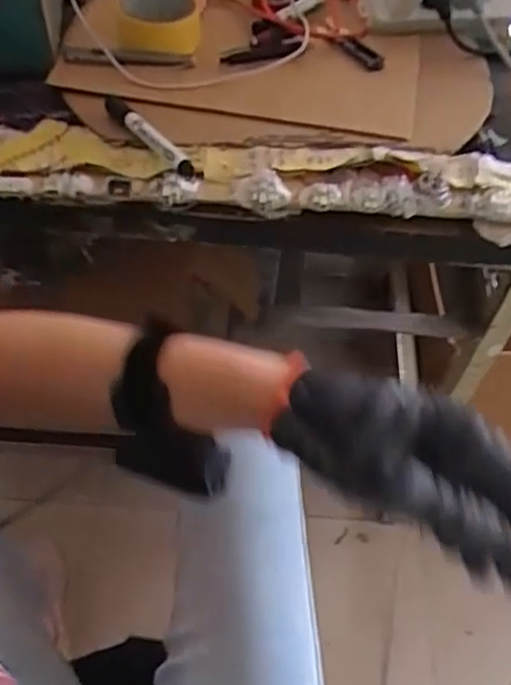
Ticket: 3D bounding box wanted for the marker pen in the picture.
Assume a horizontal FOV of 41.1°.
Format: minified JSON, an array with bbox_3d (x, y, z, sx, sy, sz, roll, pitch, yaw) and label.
[{"bbox_3d":[-0.106,-0.202,0.644,0.018,0.020,0.141,-32,62,-22],"label":"marker pen"}]

